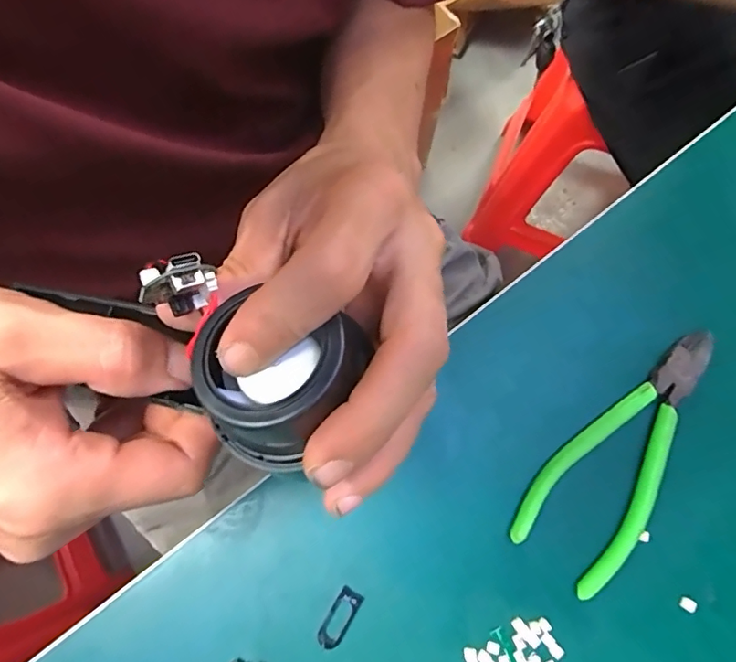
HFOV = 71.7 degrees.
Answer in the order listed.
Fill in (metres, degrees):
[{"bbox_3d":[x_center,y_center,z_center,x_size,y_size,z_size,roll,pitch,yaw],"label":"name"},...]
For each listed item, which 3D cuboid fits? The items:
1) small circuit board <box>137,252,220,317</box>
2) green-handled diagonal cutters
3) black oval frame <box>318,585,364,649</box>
[{"bbox_3d":[-0.059,-0.014,0.161,0.023,0.026,0.009,-34,79,-9],"label":"small circuit board"},{"bbox_3d":[0.139,0.060,0.270,0.055,0.010,0.153,38,78,7],"label":"green-handled diagonal cutters"},{"bbox_3d":[-0.014,0.142,0.252,0.012,0.004,0.028,31,77,6],"label":"black oval frame"}]

